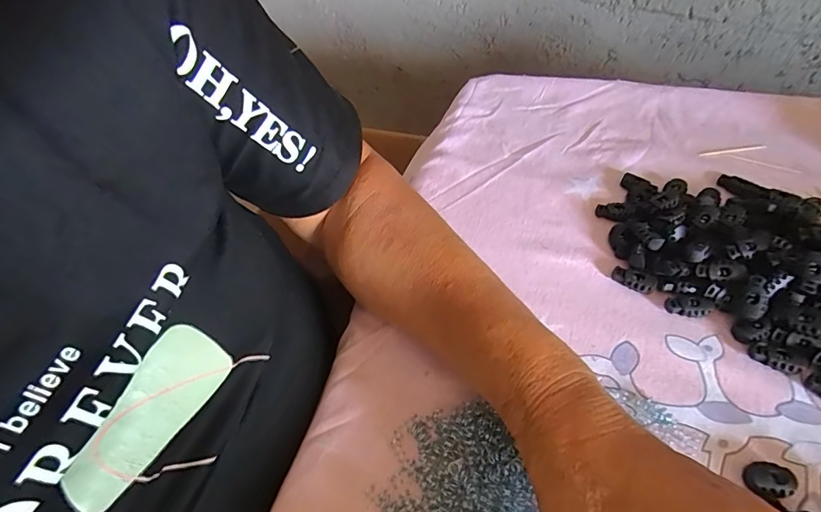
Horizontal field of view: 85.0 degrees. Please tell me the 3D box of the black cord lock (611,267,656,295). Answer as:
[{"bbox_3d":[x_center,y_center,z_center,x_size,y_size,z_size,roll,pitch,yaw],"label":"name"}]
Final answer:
[{"bbox_3d":[0.160,0.017,0.321,0.028,0.007,0.013,25,58,22],"label":"black cord lock"}]

